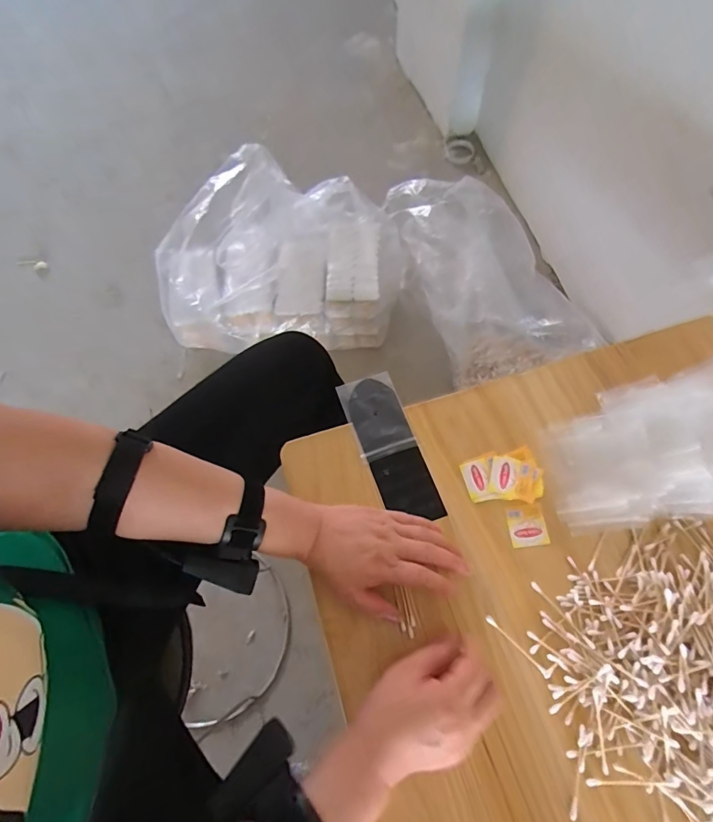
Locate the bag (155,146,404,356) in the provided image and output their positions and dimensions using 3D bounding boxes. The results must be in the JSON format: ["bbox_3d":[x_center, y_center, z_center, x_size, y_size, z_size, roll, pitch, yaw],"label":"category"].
[{"bbox_3d":[-0.182,-0.389,1.054,0.595,0.257,0.464,-1,69,3],"label":"bag"}]

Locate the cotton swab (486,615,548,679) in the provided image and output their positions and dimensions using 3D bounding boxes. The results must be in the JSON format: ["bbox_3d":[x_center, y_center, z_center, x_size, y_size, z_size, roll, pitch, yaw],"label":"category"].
[{"bbox_3d":[0.157,0.229,0.413,0.006,0.004,0.072,-43,72,-14],"label":"cotton swab"}]

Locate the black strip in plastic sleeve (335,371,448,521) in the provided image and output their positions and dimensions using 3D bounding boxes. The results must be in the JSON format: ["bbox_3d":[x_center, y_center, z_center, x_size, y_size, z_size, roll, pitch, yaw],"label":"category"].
[{"bbox_3d":[0.038,0.041,0.490,0.065,0.007,0.180,-18,69,-8],"label":"black strip in plastic sleeve"}]

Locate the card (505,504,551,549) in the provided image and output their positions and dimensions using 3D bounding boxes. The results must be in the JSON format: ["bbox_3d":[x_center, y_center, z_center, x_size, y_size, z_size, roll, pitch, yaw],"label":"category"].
[{"bbox_3d":[0.183,0.123,0.452,0.038,0.004,0.042,-8,68,0],"label":"card"}]

